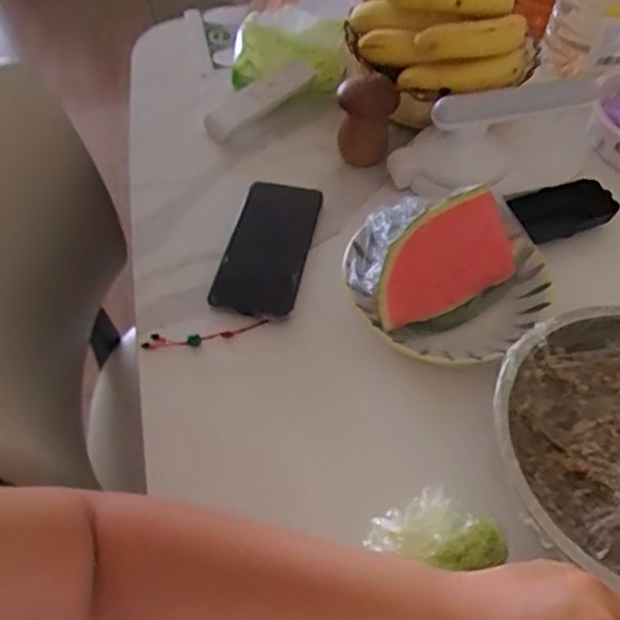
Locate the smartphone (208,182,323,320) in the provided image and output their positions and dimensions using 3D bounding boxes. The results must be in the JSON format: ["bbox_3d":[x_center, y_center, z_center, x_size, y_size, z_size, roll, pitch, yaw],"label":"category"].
[{"bbox_3d":[-0.038,-0.064,0.605,0.079,0.011,0.165,3,54,15],"label":"smartphone"}]

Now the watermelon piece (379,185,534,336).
[{"bbox_3d":[0.118,-0.040,0.543,0.148,0.044,0.101,-25,76,-3],"label":"watermelon piece"}]

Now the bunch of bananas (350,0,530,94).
[{"bbox_3d":[0.135,-0.300,0.632,0.166,0.110,0.135,-6,53,-6],"label":"bunch of bananas"}]

